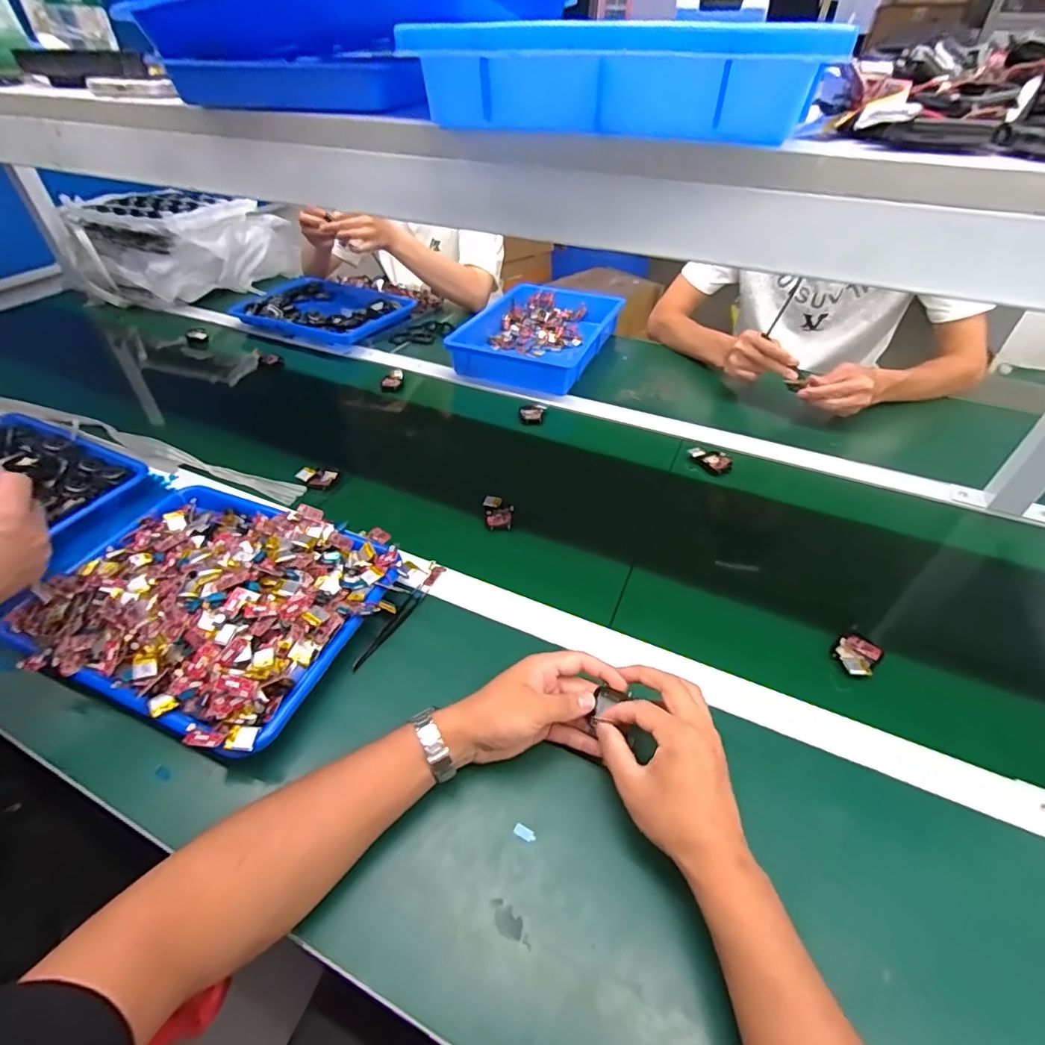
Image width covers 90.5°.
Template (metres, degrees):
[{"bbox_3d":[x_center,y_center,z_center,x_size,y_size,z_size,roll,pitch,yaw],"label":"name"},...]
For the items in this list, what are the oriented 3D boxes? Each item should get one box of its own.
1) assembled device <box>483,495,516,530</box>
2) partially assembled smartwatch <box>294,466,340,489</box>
[{"bbox_3d":[-0.030,-0.014,0.677,0.036,0.017,0.050,-9,44,-9],"label":"assembled device"},{"bbox_3d":[-0.289,-0.065,0.732,0.056,0.020,0.030,-7,44,-8],"label":"partially assembled smartwatch"}]

